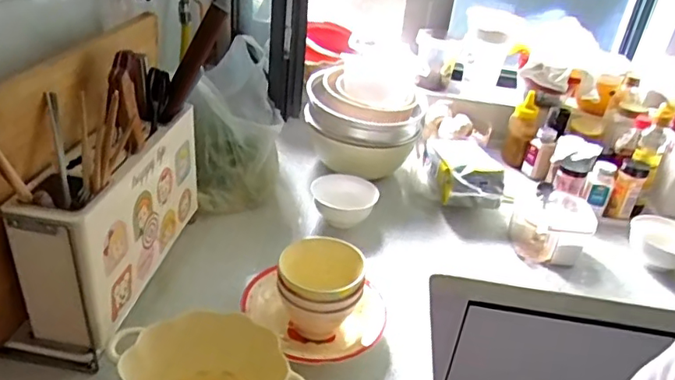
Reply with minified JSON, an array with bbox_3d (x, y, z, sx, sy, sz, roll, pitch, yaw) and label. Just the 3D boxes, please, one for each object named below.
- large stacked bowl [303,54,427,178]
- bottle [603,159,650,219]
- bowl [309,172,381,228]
[{"bbox_3d":[0.055,-0.145,1.206,0.233,0.188,0.216,5,31,-3],"label":"large stacked bowl"},{"bbox_3d":[0.597,0.000,1.140,0.053,0.116,0.055,23,34,25],"label":"bottle"},{"bbox_3d":[0.012,0.028,1.068,0.128,0.068,0.116,5,31,-3],"label":"bowl"}]

